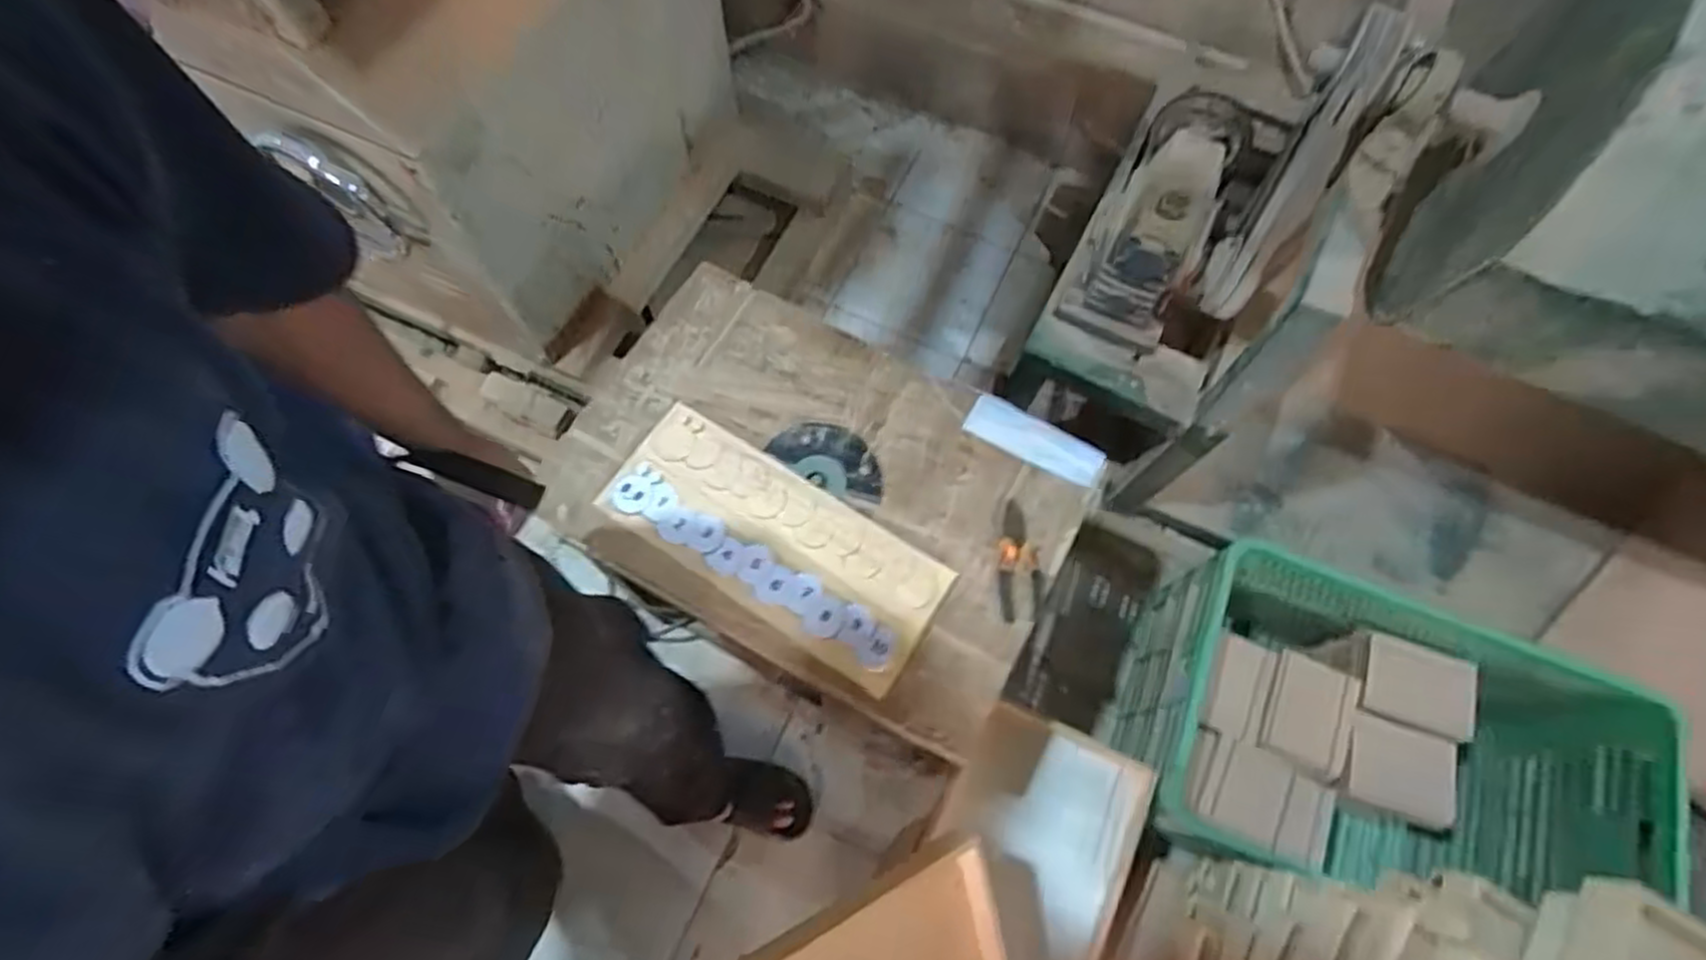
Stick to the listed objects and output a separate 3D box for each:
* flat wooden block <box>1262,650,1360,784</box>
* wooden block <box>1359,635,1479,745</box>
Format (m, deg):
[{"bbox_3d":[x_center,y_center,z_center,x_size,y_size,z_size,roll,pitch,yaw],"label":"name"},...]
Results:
[{"bbox_3d":[0.644,0.327,1.060,0.124,0.030,0.153,24,70,9],"label":"flat wooden block"},{"bbox_3d":[0.812,0.297,1.083,0.148,0.017,0.118,20,67,7],"label":"wooden block"}]

